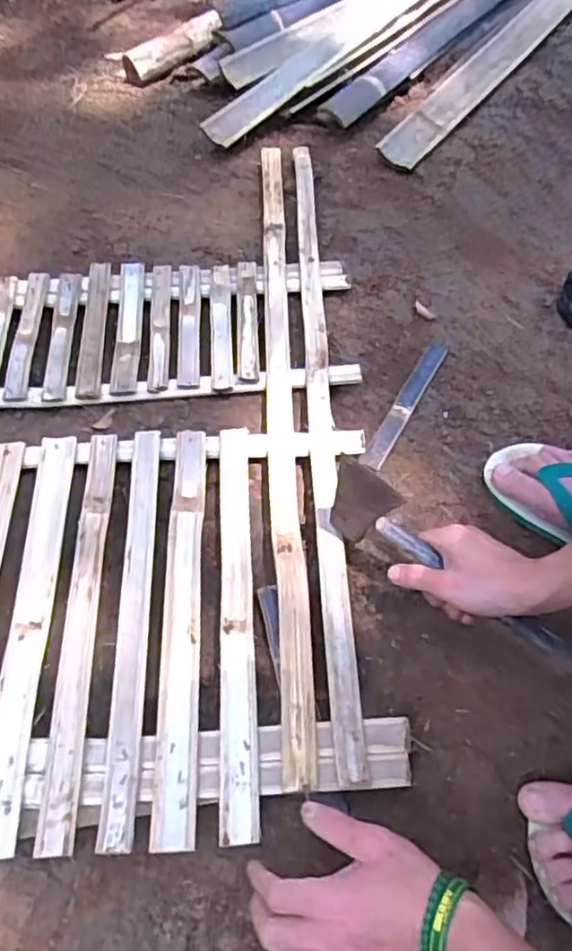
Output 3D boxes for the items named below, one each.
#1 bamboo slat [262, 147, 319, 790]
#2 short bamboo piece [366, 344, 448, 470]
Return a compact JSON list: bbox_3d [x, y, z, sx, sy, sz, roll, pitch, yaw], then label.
[{"bbox_3d":[-0.005,-0.117,0.763,0.033,0.016,0.877,-1,60,-3],"label":"bamboo slat"},{"bbox_3d":[0.146,-0.092,0.783,0.025,0.013,0.214,27,62,12],"label":"short bamboo piece"}]

